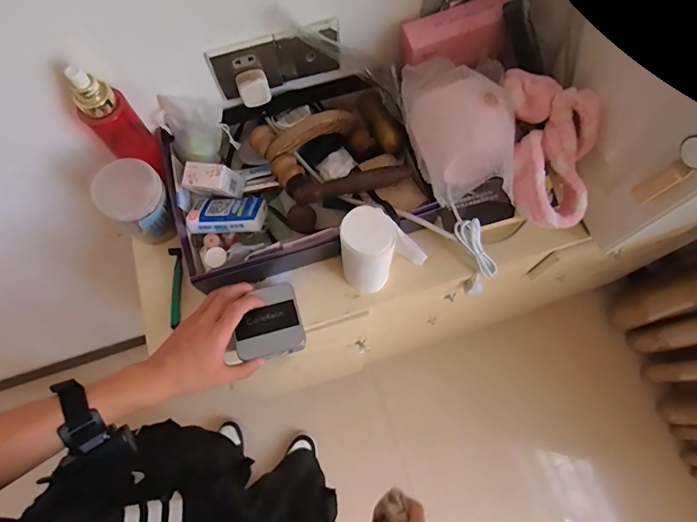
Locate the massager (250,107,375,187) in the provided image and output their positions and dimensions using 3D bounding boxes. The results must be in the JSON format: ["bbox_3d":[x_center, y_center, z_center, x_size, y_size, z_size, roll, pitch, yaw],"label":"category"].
[{"bbox_3d":[-0.045,-0.175,0.592,0.166,0.058,0.091,-23,71,-21],"label":"massager"}]

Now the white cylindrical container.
[{"bbox_3d":[0.024,-0.009,0.528,0.063,0.139,0.060,0,71,1],"label":"white cylindrical container"}]

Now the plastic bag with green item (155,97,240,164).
[{"bbox_3d":[-0.215,-0.186,0.592,0.080,0.093,0.062,-32,73,-9],"label":"plastic bag with green item"}]

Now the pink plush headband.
[{"bbox_3d":[0.256,-0.144,0.526,0.112,0.071,0.196,-3,71,0],"label":"pink plush headband"}]

